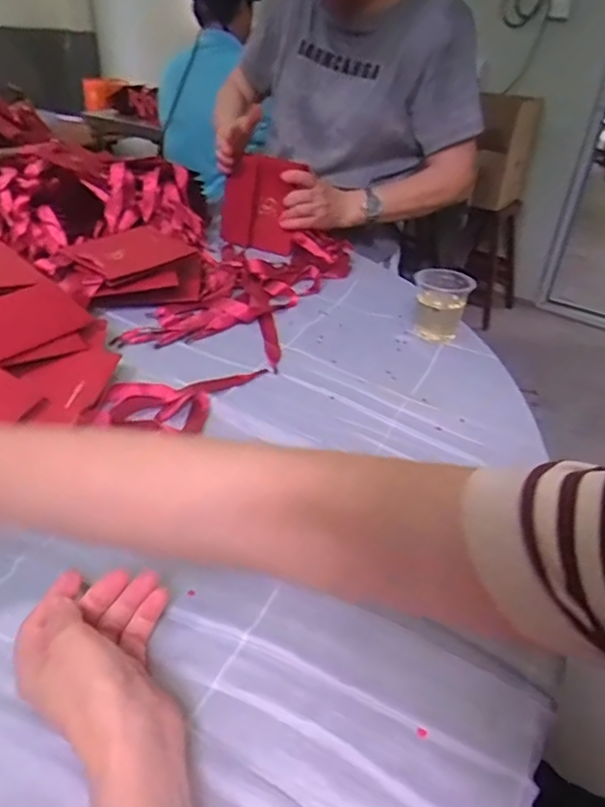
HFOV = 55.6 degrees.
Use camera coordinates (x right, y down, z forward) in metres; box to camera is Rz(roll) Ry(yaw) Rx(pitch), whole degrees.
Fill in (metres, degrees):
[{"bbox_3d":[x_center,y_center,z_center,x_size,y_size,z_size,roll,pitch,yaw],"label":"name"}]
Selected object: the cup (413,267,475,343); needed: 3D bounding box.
[{"bbox_3d":[0.176,-0.130,0.733,0.067,0.080,0.069,8,33,7],"label":"cup"}]

